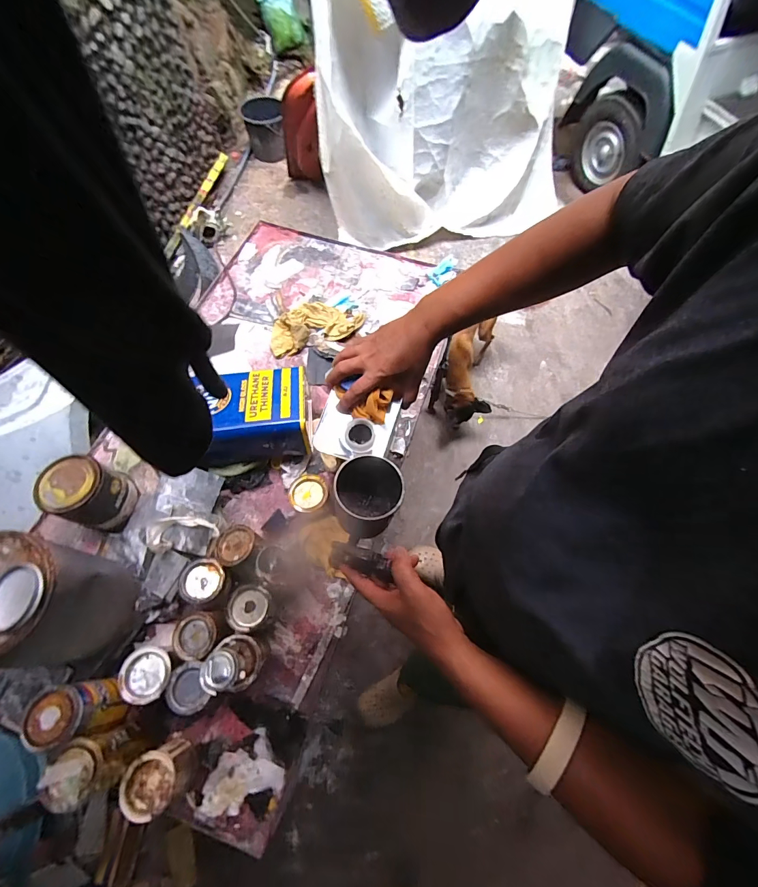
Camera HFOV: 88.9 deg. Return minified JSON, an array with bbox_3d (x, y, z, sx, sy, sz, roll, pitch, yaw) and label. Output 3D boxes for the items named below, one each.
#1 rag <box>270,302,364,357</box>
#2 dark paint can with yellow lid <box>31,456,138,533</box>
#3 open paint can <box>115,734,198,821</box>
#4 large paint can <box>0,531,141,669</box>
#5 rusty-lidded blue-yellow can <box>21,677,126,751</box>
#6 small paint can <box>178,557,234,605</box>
[{"bbox_3d":[-0.151,-0.287,0.940,0.232,0.041,0.126,-14,69,-7],"label":"rag"},{"bbox_3d":[-0.508,0.088,0.683,0.099,0.108,0.098,1,67,-1],"label":"dark paint can with yellow lid"},{"bbox_3d":[-0.312,0.474,0.550,0.076,0.064,0.069,-31,72,-14],"label":"open paint can"},{"bbox_3d":[-0.491,0.230,0.570,0.159,0.207,0.153,1,67,-1],"label":"large paint can"},{"bbox_3d":[-0.419,0.376,0.551,0.073,0.116,0.071,1,67,-1],"label":"rusty-lidded blue-yellow can"},{"bbox_3d":[-0.292,0.238,0.665,0.071,0.063,0.067,1,67,-1],"label":"small paint can"}]

